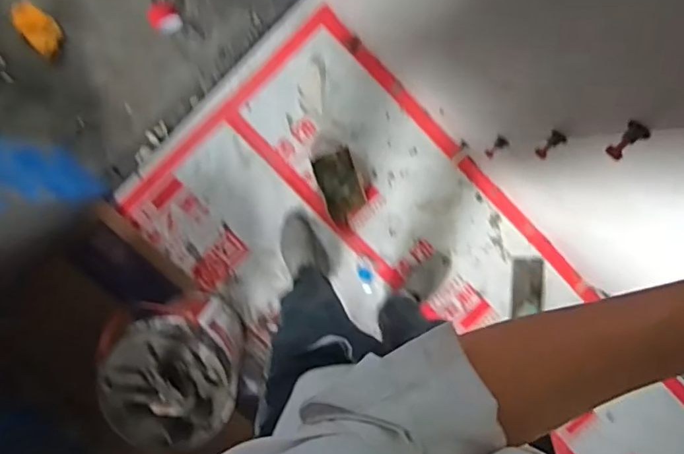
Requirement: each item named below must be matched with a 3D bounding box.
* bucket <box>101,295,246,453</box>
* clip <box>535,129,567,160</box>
[{"bbox_3d":[-0.429,0.346,1.435,0.331,0.404,0.286,-18,97,0],"label":"bucket"},{"bbox_3d":[0.358,-0.140,0.912,0.026,0.018,0.051,39,94,-6],"label":"clip"}]

